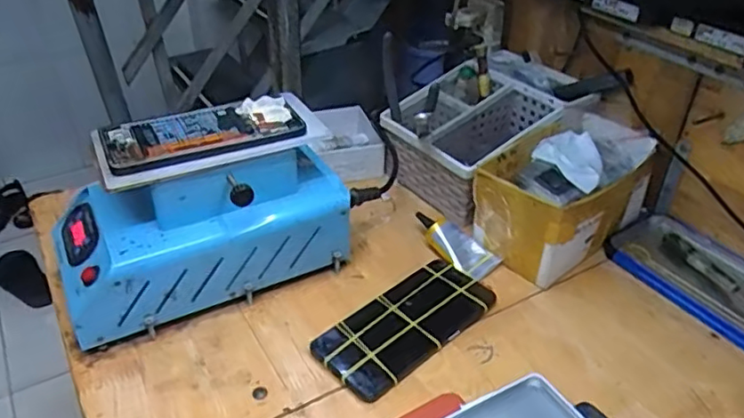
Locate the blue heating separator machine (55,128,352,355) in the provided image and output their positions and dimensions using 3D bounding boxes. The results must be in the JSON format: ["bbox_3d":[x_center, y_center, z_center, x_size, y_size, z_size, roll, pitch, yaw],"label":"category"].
[{"bbox_3d":[-0.151,0.004,0.530,0.248,0.138,0.129,-15,39,-18],"label":"blue heating separator machine"}]

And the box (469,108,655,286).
[{"bbox_3d":[0.196,-0.019,0.595,0.186,0.082,0.109,-28,44,-31],"label":"box"}]

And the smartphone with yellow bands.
[{"bbox_3d":[0.031,0.096,0.509,0.158,0.007,0.075,-30,45,-32],"label":"smartphone with yellow bands"}]

